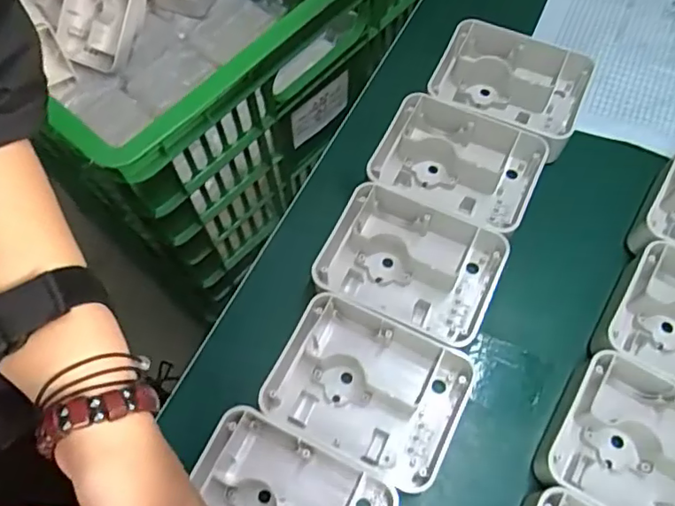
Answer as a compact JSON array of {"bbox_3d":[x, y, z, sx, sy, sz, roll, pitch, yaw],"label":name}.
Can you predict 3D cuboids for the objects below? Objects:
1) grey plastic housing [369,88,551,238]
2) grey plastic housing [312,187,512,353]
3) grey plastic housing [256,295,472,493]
[{"bbox_3d":[0.098,-0.069,0.485,0.130,0.045,0.096,24,68,12],"label":"grey plastic housing"},{"bbox_3d":[0.054,0.012,0.450,0.137,0.040,0.102,21,67,11],"label":"grey plastic housing"},{"bbox_3d":[0.021,0.097,0.411,0.129,0.039,0.101,22,67,11],"label":"grey plastic housing"}]

